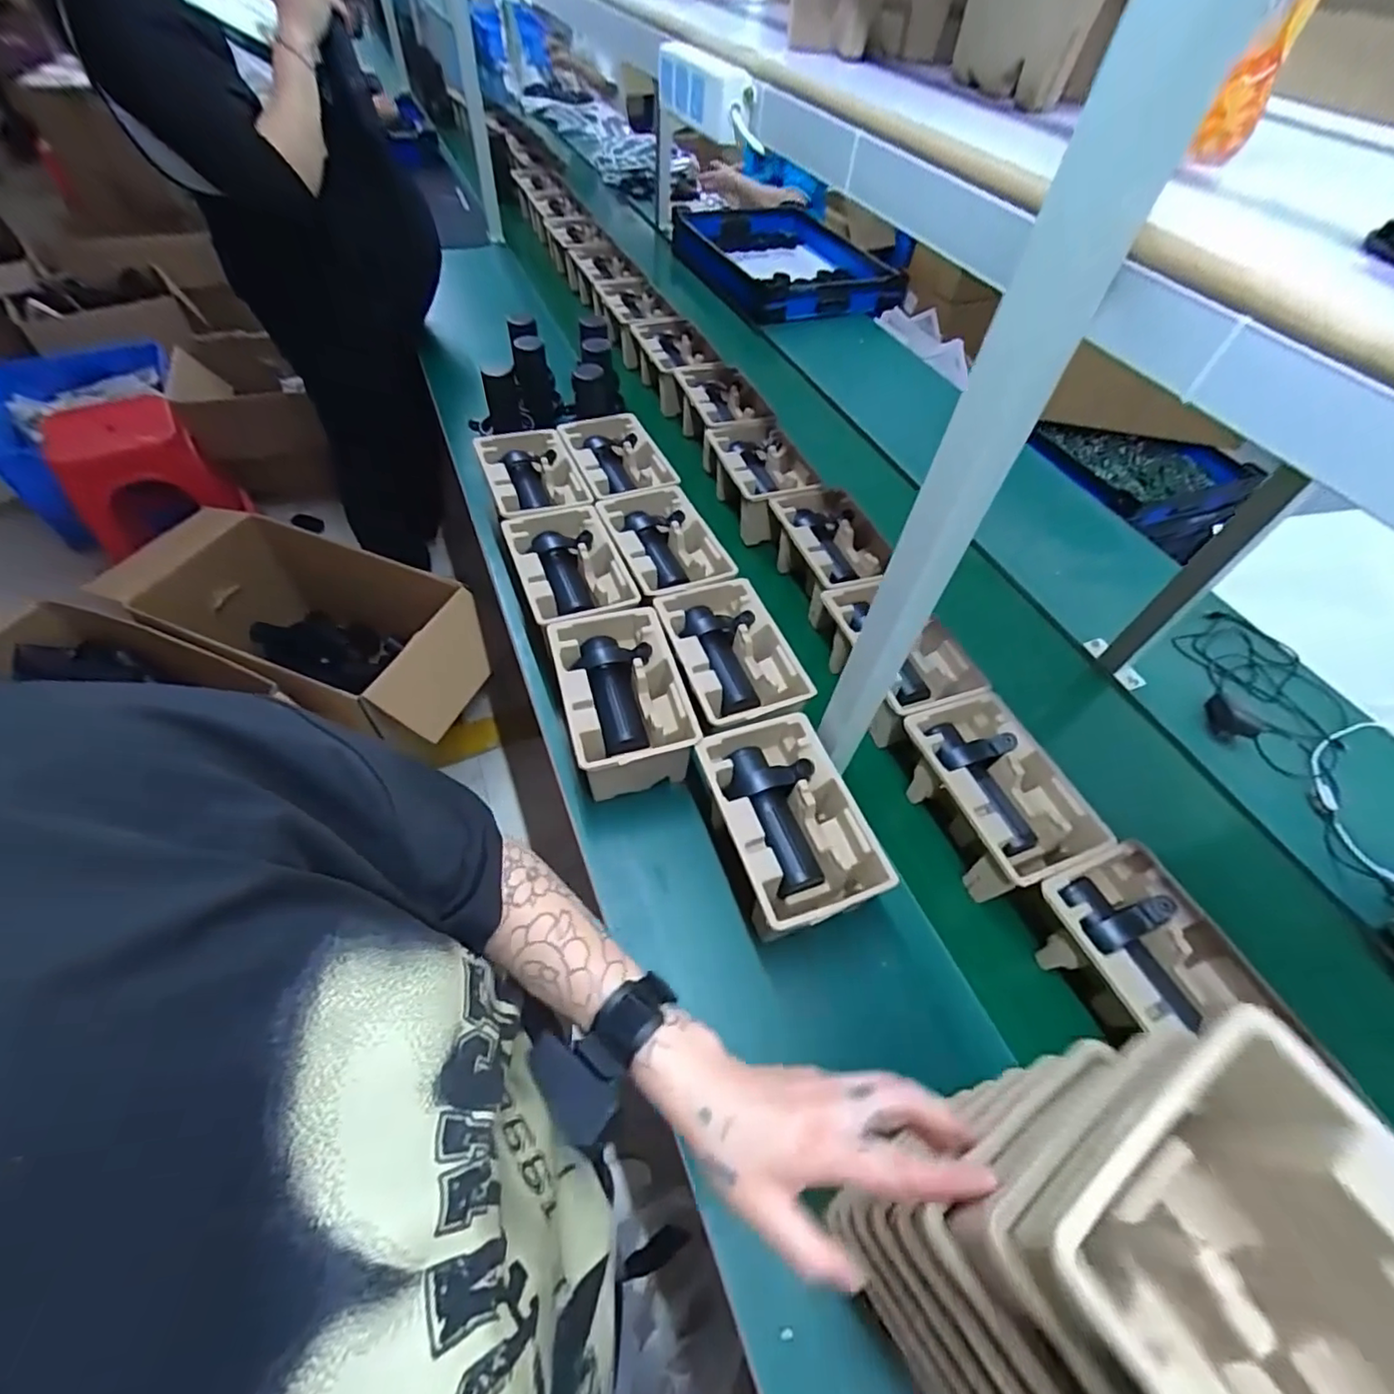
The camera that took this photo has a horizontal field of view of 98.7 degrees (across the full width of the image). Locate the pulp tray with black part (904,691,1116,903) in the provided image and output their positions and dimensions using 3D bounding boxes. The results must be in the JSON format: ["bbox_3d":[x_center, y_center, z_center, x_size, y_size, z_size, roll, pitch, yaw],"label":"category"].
[{"bbox_3d":[0.358,0.117,0.734,0.151,0.091,0.228,-17,57,-17],"label":"pulp tray with black part"}]

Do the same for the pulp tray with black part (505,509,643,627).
[{"bbox_3d":[-0.181,-0.183,0.861,0.143,0.055,0.223,-17,57,-17],"label":"pulp tray with black part"}]

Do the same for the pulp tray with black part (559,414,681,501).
[{"bbox_3d":[-0.137,-0.399,1.028,0.150,0.056,0.235,-18,57,-17],"label":"pulp tray with black part"}]

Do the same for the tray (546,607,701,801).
[{"bbox_3d":[-0.096,0.006,0.766,0.147,0.087,0.227,-12,56,-14],"label":"tray"}]

